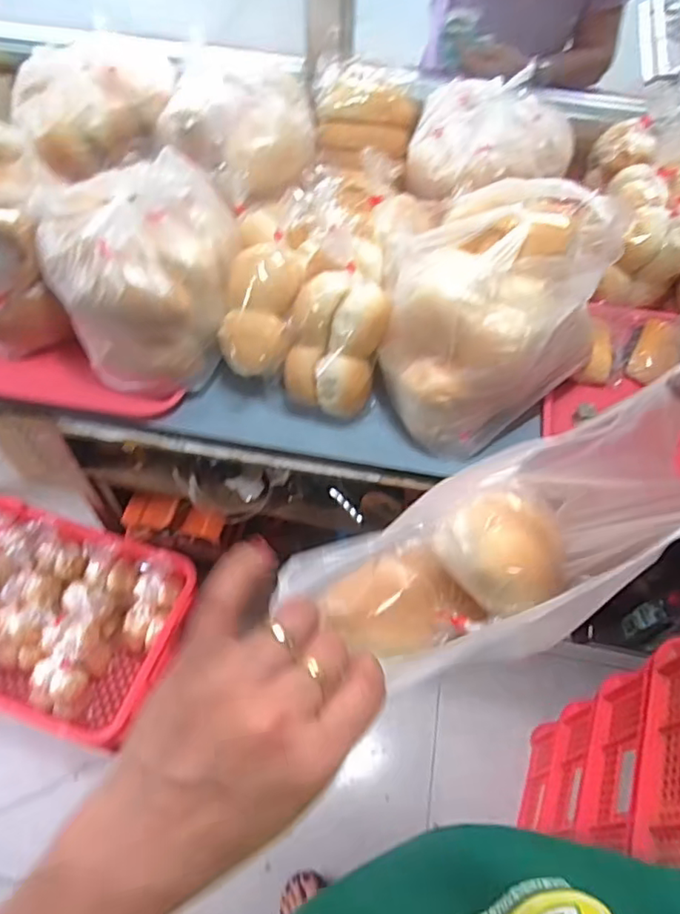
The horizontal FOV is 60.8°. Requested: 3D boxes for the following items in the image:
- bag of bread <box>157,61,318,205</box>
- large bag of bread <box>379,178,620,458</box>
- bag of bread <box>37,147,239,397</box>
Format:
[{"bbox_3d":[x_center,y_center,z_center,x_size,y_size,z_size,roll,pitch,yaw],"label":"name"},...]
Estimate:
[{"bbox_3d":[-0.136,-0.456,0.814,0.217,0.115,0.217,-12,57,-10],"label":"bag of bread"},{"bbox_3d":[0.164,-0.163,0.651,0.245,0.197,0.176,-29,62,-20],"label":"large bag of bread"},{"bbox_3d":[-0.226,-0.209,0.664,0.193,0.192,0.181,5,56,1],"label":"bag of bread"}]

